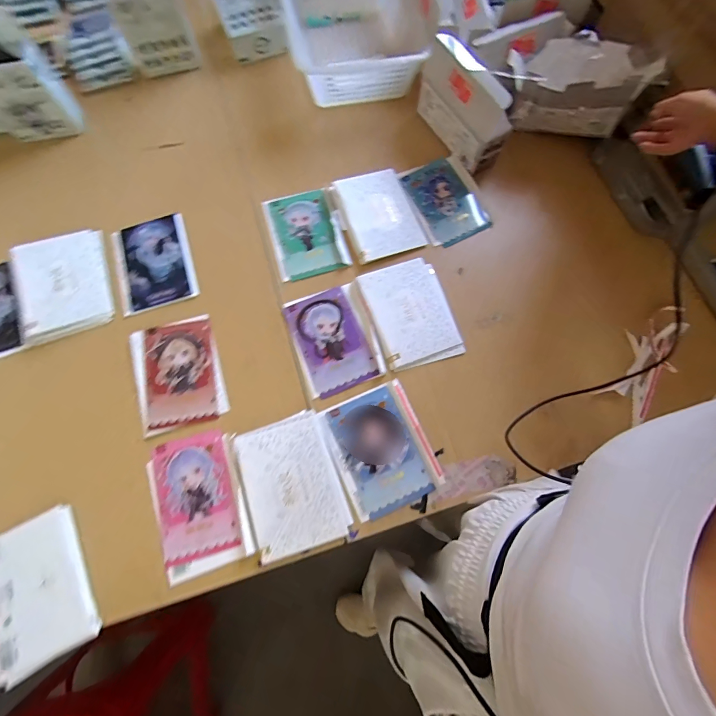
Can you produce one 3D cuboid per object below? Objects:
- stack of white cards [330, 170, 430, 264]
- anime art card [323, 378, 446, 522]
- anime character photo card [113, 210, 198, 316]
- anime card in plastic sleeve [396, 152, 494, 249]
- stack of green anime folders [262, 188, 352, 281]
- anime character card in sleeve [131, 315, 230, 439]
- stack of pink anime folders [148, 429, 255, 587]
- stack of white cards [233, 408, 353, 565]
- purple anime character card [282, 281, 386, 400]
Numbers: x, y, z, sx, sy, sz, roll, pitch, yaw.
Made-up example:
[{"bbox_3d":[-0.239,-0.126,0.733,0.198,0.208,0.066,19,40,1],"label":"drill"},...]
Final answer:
[{"bbox_3d":[0.039,-0.266,0.680,0.130,0.017,0.172,-20,74,-6],"label":"stack of white cards"},{"bbox_3d":[0.035,0.137,0.570,0.133,0.012,0.178,-21,74,-6],"label":"anime art card"},{"bbox_3d":[-0.362,-0.171,0.656,0.127,0.005,0.172,-17,74,-5],"label":"anime character photo card"},{"bbox_3d":[0.165,-0.303,0.705,0.128,0.010,0.180,-21,74,-6],"label":"anime card in plastic sleeve"},{"bbox_3d":[-0.096,-0.235,0.676,0.127,0.011,0.177,-14,74,-4],"label":"stack of green anime folders"},{"bbox_3d":[-0.294,0.023,0.597,0.130,0.011,0.177,-18,74,-5],"label":"anime character card in sleeve"},{"bbox_3d":[-0.233,0.208,0.538,0.125,0.013,0.188,-19,74,-6],"label":"stack of pink anime folders"},{"bbox_3d":[-0.099,0.185,0.542,0.131,0.023,0.185,-19,74,-6],"label":"stack of white cards"},{"bbox_3d":[-0.041,-0.033,0.614,0.128,0.012,0.173,-19,74,-6],"label":"purple anime character card"}]

